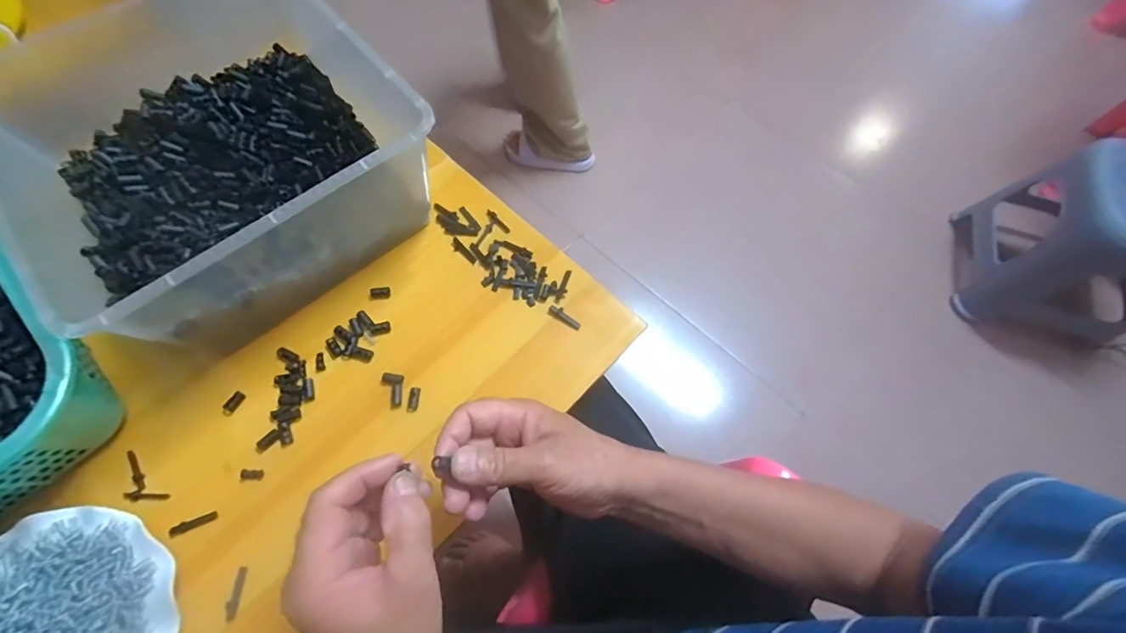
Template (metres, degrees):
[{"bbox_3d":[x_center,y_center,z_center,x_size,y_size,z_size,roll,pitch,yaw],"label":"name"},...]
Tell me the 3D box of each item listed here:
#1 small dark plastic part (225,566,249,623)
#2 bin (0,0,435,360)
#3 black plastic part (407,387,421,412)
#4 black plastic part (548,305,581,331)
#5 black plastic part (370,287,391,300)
[{"bbox_3d":[-0.254,0.216,0.371,0.008,0.004,0.037,6,66,0],"label":"small dark plastic part"},{"bbox_3d":[-0.316,-0.151,0.447,0.292,0.141,0.317,-38,73,-17],"label":"bin"},{"bbox_3d":[-0.136,0.076,0.433,0.009,0.004,0.022,6,66,0],"label":"black plastic part"},{"bbox_3d":[0.002,0.000,0.472,0.036,0.004,0.012,31,69,11],"label":"black plastic part"},{"bbox_3d":[-0.182,-0.023,0.474,0.018,0.005,0.012,-8,67,-6],"label":"black plastic part"}]

